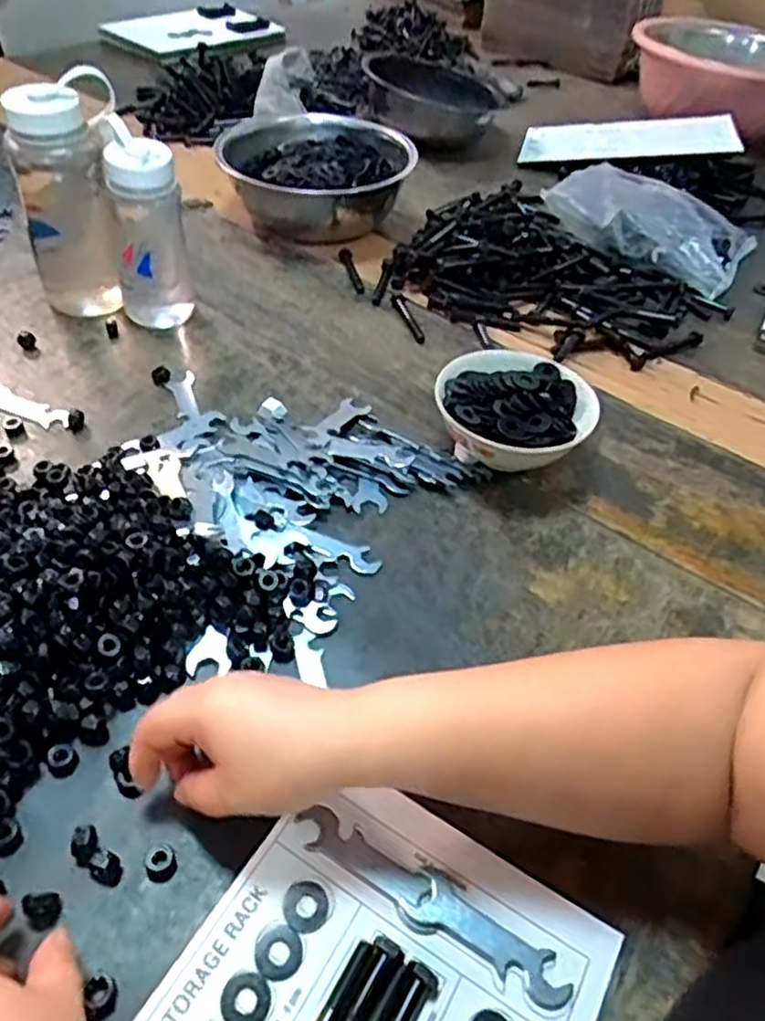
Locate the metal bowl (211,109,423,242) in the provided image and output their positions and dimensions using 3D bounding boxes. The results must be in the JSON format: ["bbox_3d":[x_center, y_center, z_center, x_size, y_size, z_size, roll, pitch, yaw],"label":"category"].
[{"bbox_3d":[-0.088,-0.448,0.950,0.237,0.097,0.237,3,46,-3],"label":"metal bowl"}]

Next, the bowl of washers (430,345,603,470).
[{"bbox_3d":[0.111,-0.079,0.636,0.135,0.063,0.134,3,46,-3],"label":"bowl of washers"}]

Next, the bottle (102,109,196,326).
[{"bbox_3d":[-0.230,-0.269,0.704,0.071,0.178,0.075,-8,48,-14],"label":"bottle"}]

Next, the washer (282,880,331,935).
[{"bbox_3d":[-0.041,0.211,0.382,0.025,0.004,0.025,3,46,-3],"label":"washer"}]

